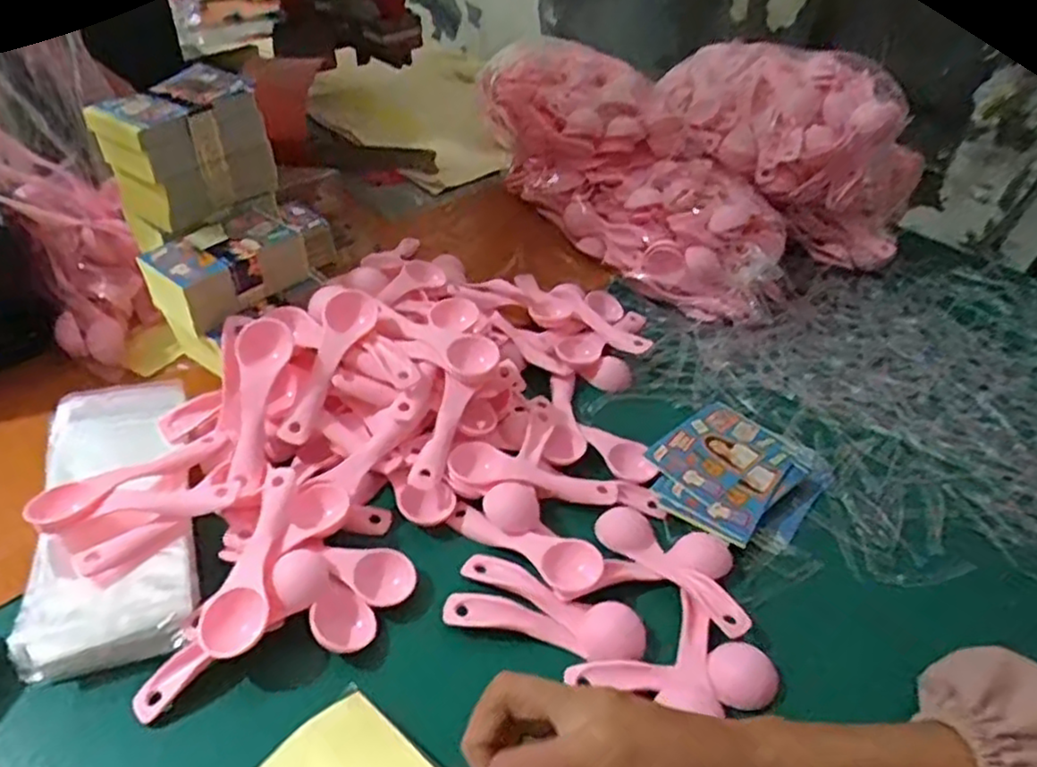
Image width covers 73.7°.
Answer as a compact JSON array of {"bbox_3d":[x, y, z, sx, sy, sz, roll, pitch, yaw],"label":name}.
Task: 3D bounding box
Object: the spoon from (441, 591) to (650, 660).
[{"bbox_3d":[0.014,0.138,0.394,0.113,0.013,0.030,5,41,0],"label":"spoon"}]

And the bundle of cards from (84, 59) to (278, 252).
[{"bbox_3d":[-0.243,-0.169,0.506,0.068,0.085,0.107,23,44,19],"label":"bundle of cards"}]

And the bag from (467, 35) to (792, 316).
[{"bbox_3d":[0.114,-0.211,0.709,0.138,0.127,0.390,-25,63,-30],"label":"bag"}]

